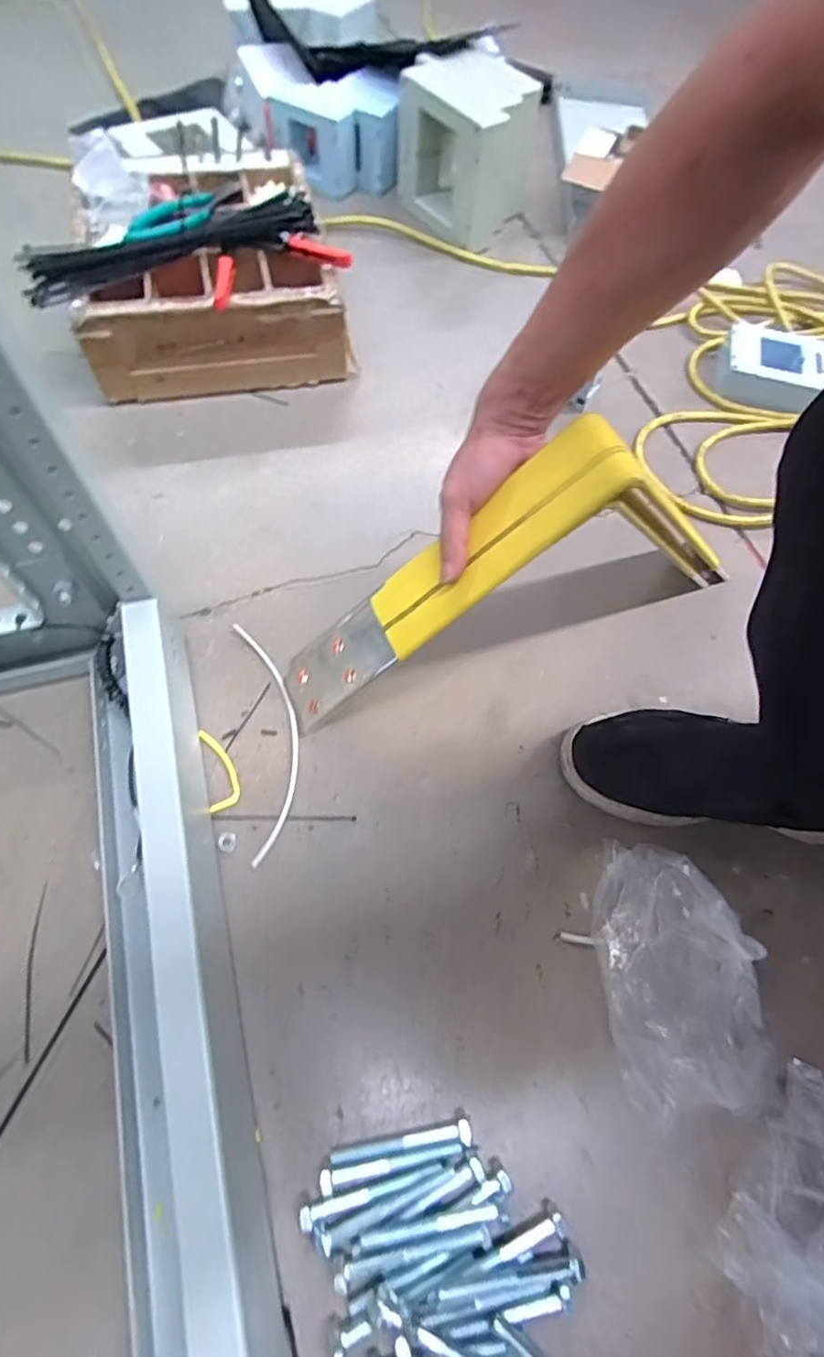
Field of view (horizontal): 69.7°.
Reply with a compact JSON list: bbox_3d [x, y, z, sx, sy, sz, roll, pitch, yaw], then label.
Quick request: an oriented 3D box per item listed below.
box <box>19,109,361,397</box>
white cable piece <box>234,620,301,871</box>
[{"bbox_3d":[-0.273,-0.511,0.728,0.323,0.130,0.349,-15,64,-11],"label":"box"},{"bbox_3d":[-0.124,0.045,0.516,0.047,0.005,0.220,-9,63,-8],"label":"white cable piece"}]

